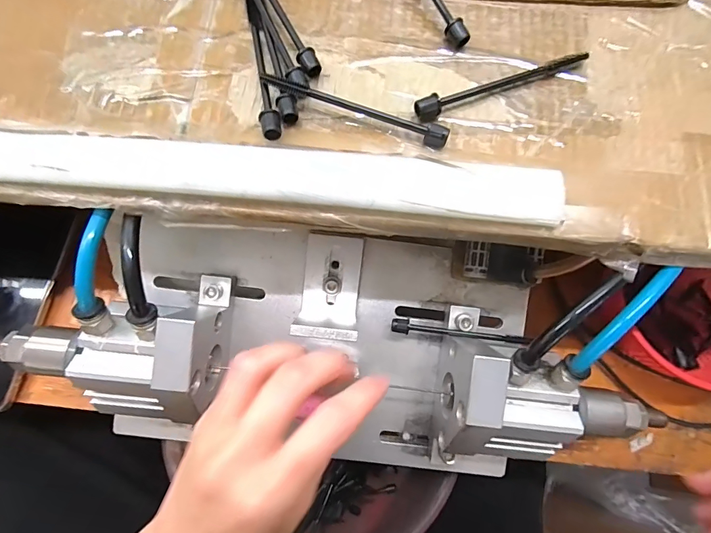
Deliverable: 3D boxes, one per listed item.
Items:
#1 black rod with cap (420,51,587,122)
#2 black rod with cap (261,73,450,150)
[{"bbox_3d":[0.078,-0.098,0.202,0.099,0.008,0.008,-21,74,-9],"label":"black rod with cap"},{"bbox_3d":[0.000,-0.084,0.196,0.101,0.012,0.012,23,72,5],"label":"black rod with cap"}]

